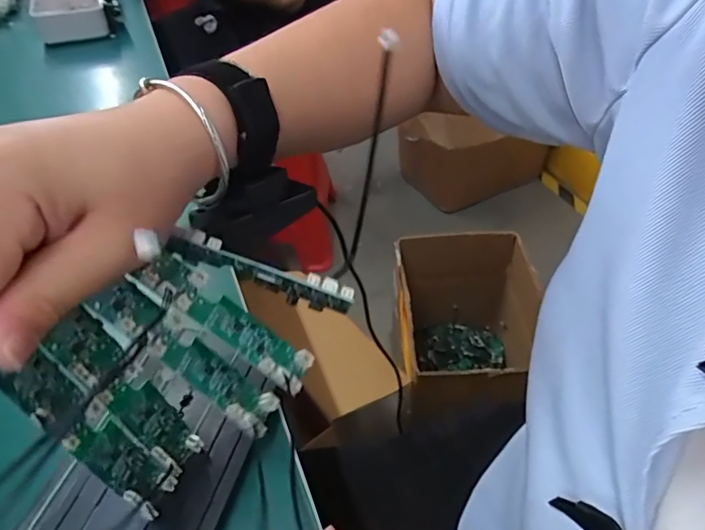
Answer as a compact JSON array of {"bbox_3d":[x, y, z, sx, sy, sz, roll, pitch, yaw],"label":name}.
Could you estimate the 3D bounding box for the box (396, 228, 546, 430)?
[{"bbox_3d":[0.222,0.166,0.988,0.246,0.277,0.372,-3,46,2],"label":"box"}]

